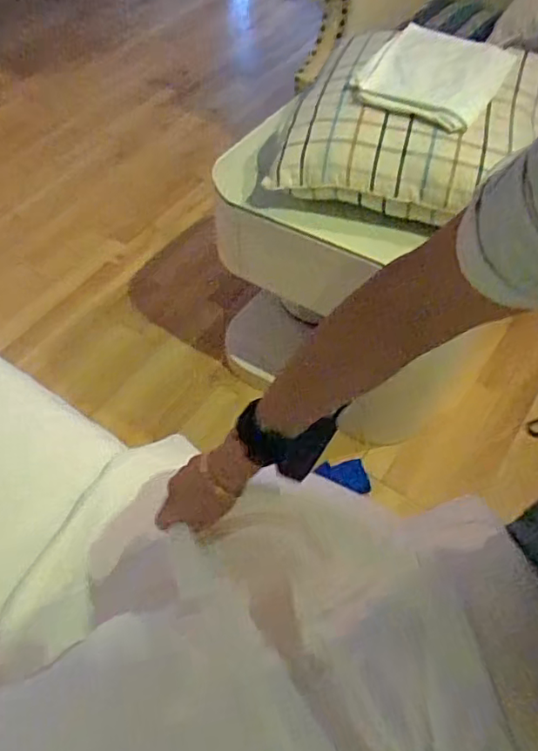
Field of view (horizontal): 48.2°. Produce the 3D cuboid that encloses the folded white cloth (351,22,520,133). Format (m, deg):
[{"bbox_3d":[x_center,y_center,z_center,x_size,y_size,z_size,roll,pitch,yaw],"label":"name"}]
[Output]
[{"bbox_3d":[0.283,-0.525,1.032,0.215,0.027,0.257,26,65,14],"label":"folded white cloth"}]

